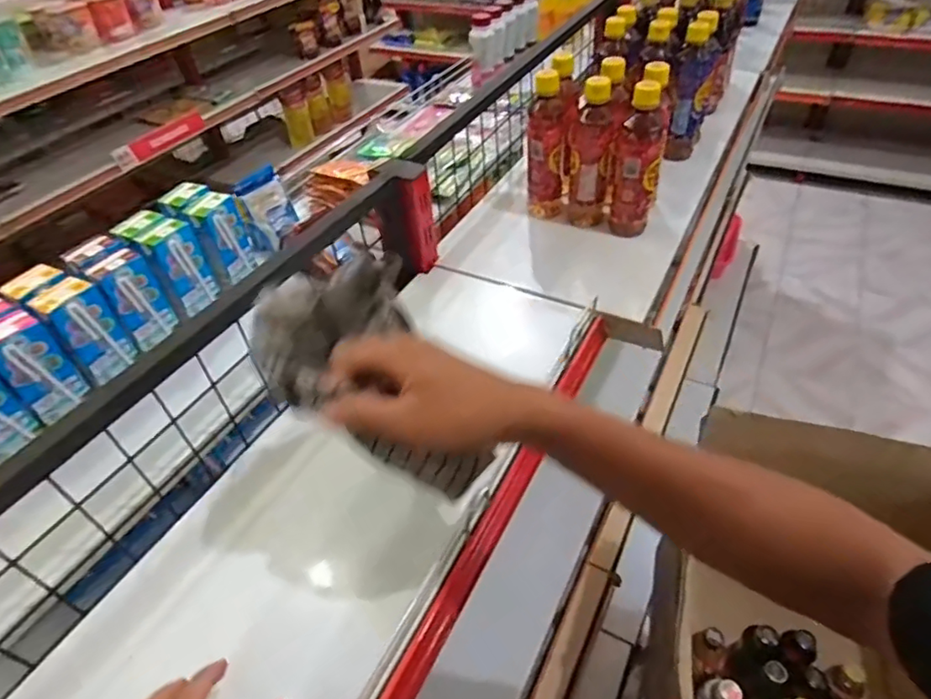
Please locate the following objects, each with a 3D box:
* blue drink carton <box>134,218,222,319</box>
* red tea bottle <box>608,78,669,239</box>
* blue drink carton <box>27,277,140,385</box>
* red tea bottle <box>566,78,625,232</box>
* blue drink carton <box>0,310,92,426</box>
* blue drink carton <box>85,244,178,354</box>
[{"bbox_3d":[-0.336,-0.099,0.672,0.042,0.097,0.053,26,52,28],"label":"blue drink carton"},{"bbox_3d":[0.223,-0.247,0.742,0.063,0.198,0.058,7,45,12],"label":"red tea bottle"},{"bbox_3d":[-0.398,-0.019,0.597,0.034,0.106,0.053,22,50,25],"label":"blue drink carton"},{"bbox_3d":[0.174,-0.267,0.773,0.066,0.205,0.082,7,45,12],"label":"red tea bottle"},{"bbox_3d":[-0.429,0.015,0.562,0.044,0.097,0.052,27,52,28],"label":"blue drink carton"},{"bbox_3d":[-0.367,-0.057,0.633,0.038,0.100,0.055,27,52,28],"label":"blue drink carton"}]

